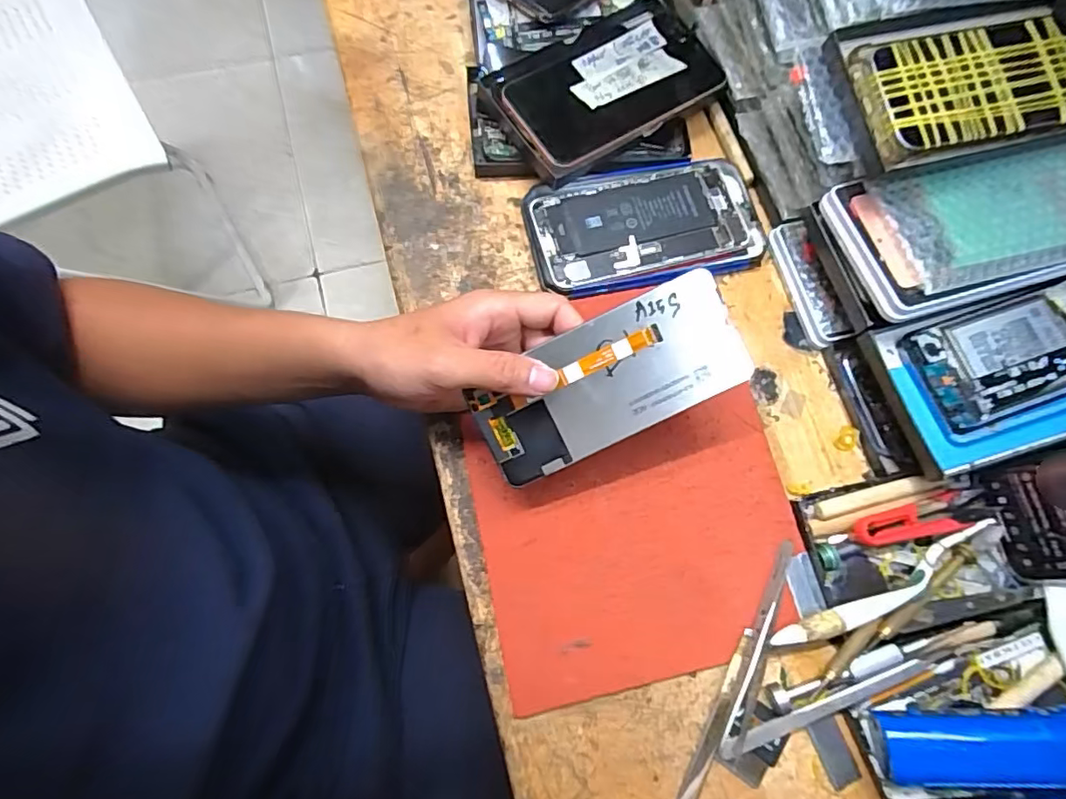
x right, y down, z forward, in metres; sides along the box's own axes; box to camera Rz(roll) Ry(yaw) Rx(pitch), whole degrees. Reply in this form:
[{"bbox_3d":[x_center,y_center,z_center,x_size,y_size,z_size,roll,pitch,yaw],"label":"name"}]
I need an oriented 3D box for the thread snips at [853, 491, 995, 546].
[{"bbox_3d":[0.252,0.079,0.362,0.094,0.012,0.025,-13,74,-7],"label":"thread snips"}]

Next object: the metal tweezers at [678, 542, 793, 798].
[{"bbox_3d":[0.122,0.174,0.335,0.018,0.006,0.184,27,73,5],"label":"metal tweezers"}]

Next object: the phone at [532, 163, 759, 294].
[{"bbox_3d":[0.090,-0.135,0.428,0.173,0.006,0.086,-11,74,-7],"label":"phone"}]

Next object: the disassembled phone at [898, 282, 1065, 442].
[{"bbox_3d":[0.331,-0.031,0.371,0.160,0.010,0.075,-16,74,-8],"label":"disassembled phone"}]

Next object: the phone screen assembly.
[{"bbox_3d":[0.043,-0.010,0.326,0.154,0.004,0.070,-26,94,3],"label":"phone screen assembly"}]

